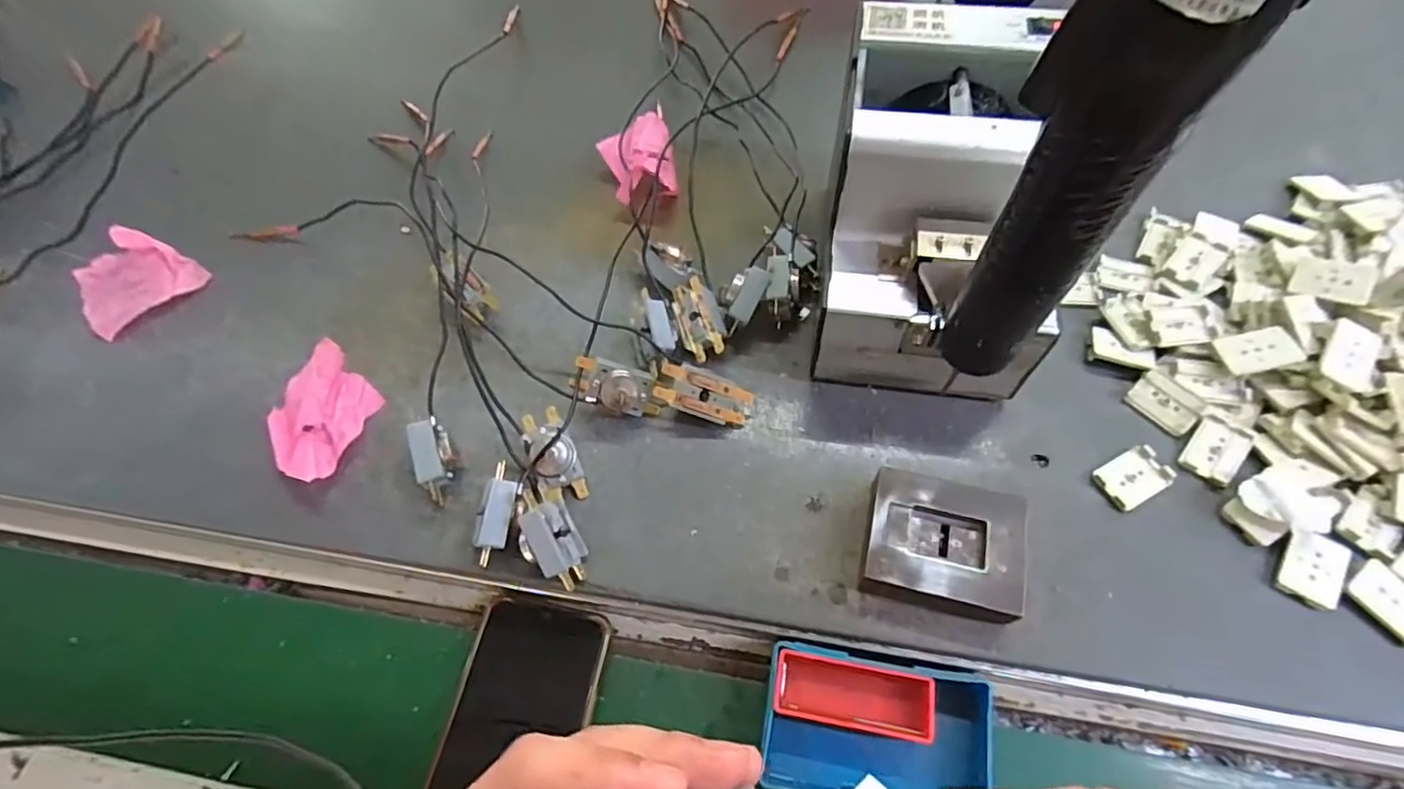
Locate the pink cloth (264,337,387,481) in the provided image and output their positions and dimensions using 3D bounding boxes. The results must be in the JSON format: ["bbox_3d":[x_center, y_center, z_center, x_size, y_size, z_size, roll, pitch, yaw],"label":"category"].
[{"bbox_3d":[-0.249,0.011,0.409,0.060,0.018,0.091,13,64,9],"label":"pink cloth"}]

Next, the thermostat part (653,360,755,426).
[{"bbox_3d":[0.001,0.001,0.395,0.060,0.014,0.027,22,93,-13],"label":"thermostat part"}]

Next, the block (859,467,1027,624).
[{"bbox_3d":[0.132,0.084,0.345,0.081,0.026,0.068,12,64,9],"label":"block"}]

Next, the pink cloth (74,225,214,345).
[{"bbox_3d":[-0.434,-0.092,0.472,0.084,0.018,0.077,40,72,20],"label":"pink cloth"}]

